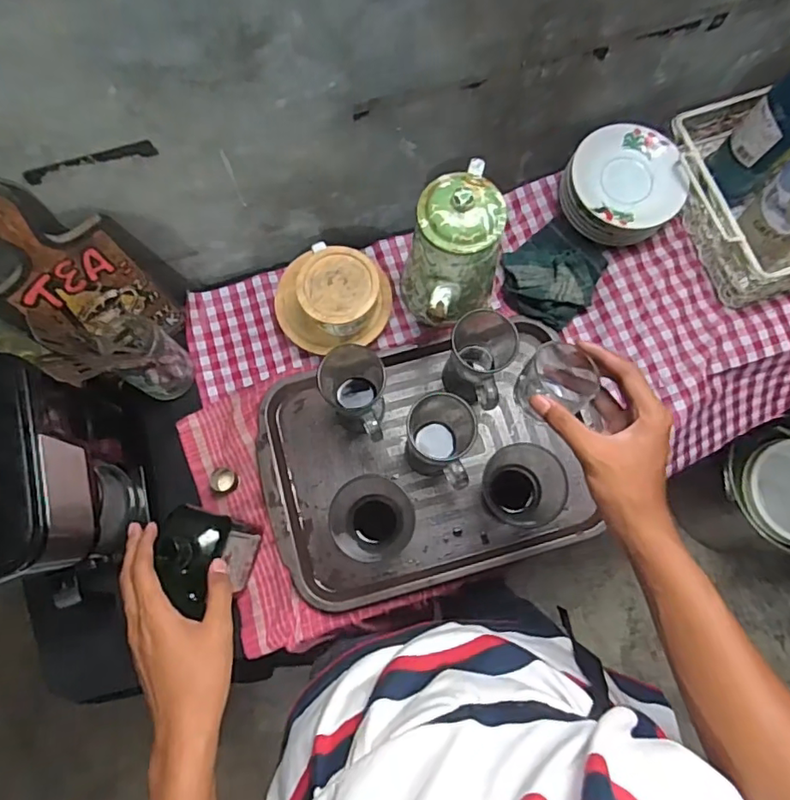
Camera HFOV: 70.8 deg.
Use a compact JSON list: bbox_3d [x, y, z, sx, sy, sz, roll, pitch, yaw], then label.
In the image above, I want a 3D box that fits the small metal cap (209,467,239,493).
[{"bbox_3d":[-0.224,0.105,0.727,0.037,0.011,0.032,24,74,7],"label":"small metal cap"}]

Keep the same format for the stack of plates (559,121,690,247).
[{"bbox_3d":[0.302,-0.283,0.756,0.142,0.082,0.151,-20,76,-5],"label":"stack of plates"}]

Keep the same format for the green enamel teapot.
[{"bbox_3d":[0.074,-0.170,0.680,0.108,0.200,0.208,17,76,4],"label":"green enamel teapot"}]

